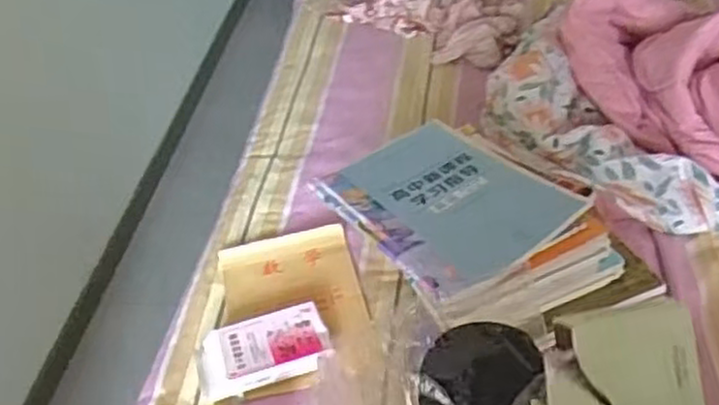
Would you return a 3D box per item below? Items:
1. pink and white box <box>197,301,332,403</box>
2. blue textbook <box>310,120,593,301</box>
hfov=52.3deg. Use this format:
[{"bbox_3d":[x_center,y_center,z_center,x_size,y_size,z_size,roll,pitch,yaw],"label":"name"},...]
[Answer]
[{"bbox_3d":[-0.125,0.192,0.947,0.172,0.041,0.101,-19,44,-11],"label":"pink and white box"},{"bbox_3d":[0.102,-0.010,0.914,0.223,0.024,0.291,-30,40,-19],"label":"blue textbook"}]

